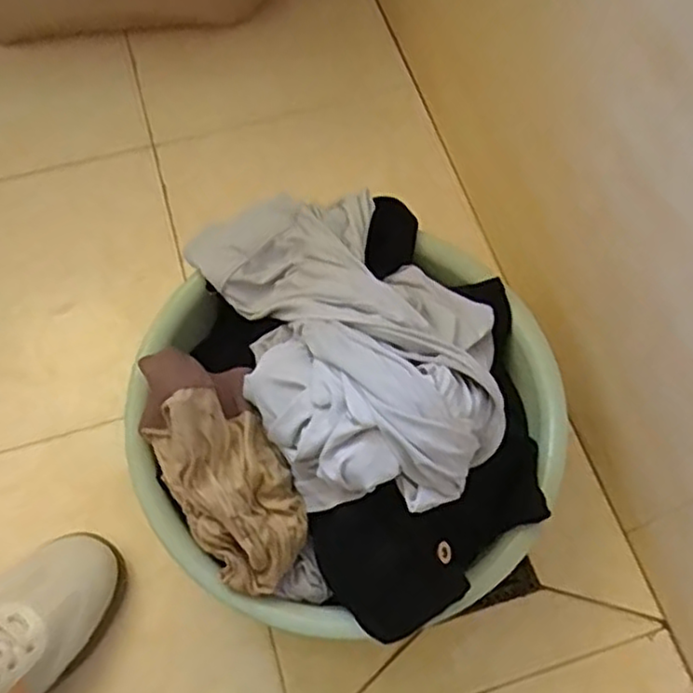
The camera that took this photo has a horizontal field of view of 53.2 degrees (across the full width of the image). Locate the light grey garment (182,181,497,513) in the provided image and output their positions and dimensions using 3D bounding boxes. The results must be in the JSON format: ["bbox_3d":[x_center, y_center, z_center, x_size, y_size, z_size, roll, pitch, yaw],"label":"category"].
[{"bbox_3d":[0.012,-0.025,0.476,0.187,0.106,0.281,-23,67,-9],"label":"light grey garment"}]

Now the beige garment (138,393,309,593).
[{"bbox_3d":[-0.075,0.086,0.438,0.073,0.062,0.130,-30,68,-11],"label":"beige garment"}]

